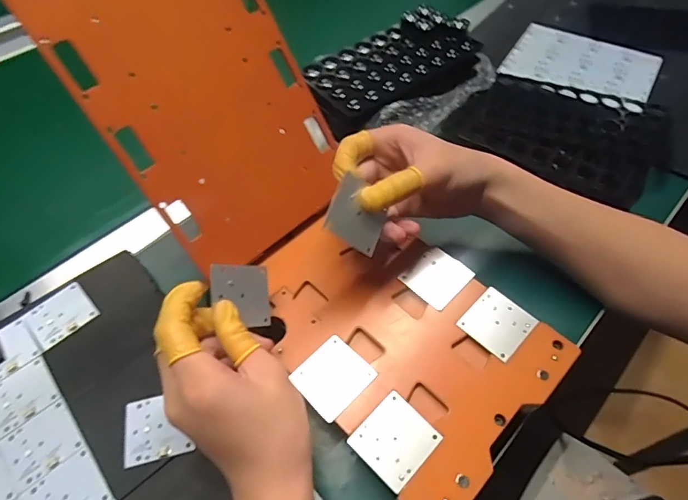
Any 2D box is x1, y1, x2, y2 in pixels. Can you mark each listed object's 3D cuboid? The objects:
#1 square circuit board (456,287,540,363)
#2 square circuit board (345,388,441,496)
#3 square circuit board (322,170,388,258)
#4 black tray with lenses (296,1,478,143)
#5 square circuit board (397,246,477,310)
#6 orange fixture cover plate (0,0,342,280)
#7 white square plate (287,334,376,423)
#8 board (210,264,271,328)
[{"bbox_3d":[0.119,0.056,0.333,0.045,0.006,0.045,38,63,24],"label":"square circuit board"},{"bbox_3d":[0.034,0.126,0.288,0.045,0.004,0.048,38,63,24],"label":"square circuit board"},{"bbox_3d":[0.010,-0.024,0.303,0.042,0.004,0.042,26,81,-19],"label":"square circuit board"},{"bbox_3d":[0.056,-0.203,0.484,0.207,0.034,0.111,-32,66,-16],"label":"black tray with lenses"},{"bbox_3d":[0.077,0.021,0.358,0.047,0.005,0.044,-39,63,-24],"label":"square circuit board"},{"bbox_3d":[-0.100,-0.110,0.326,0.158,0.230,0.008,-41,27,-22],"label":"orange fixture cover plate"},{"bbox_3d":[-0.008,0.091,0.312,0.049,0.004,0.045,-39,63,-24],"label":"white square plate"},{"bbox_3d":[-0.072,0.032,0.306,0.043,0.004,0.044,1,85,-39],"label":"board"}]

